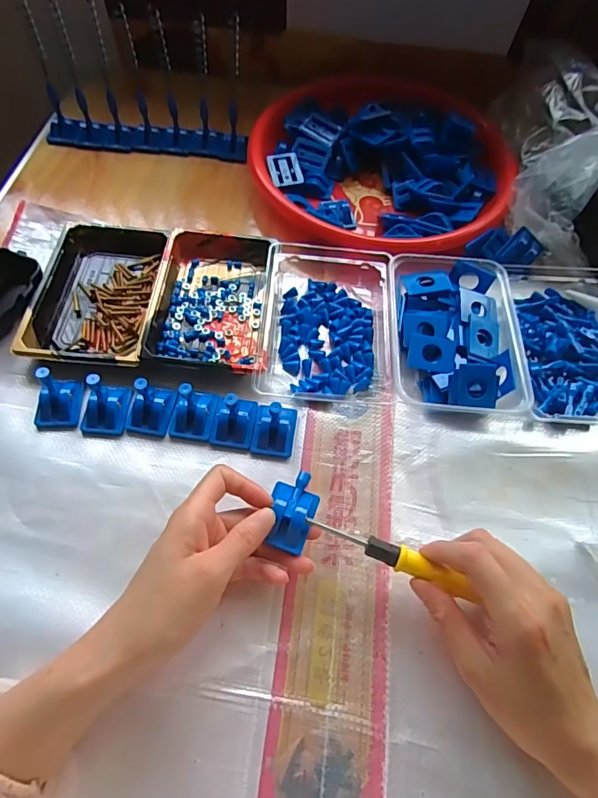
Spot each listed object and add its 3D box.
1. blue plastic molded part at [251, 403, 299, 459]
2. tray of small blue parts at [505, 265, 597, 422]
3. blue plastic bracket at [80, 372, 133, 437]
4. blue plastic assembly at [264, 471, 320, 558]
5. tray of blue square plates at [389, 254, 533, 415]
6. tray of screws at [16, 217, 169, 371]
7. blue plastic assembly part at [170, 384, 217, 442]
[{"bbox_3d":[-0.019,0.017,0.372,0.033,0.041,0.042,8,61,1],"label":"blue plastic molded part"},{"bbox_3d":[0.260,-0.064,0.434,0.105,0.035,0.182,4,61,-1],"label":"tray of small blue parts"},{"bbox_3d":[-0.158,0.004,0.368,0.036,0.042,0.037,3,61,-1],"label":"blue plastic bracket"},{"bbox_3d":[-0.003,0.076,0.322,0.032,0.014,0.053,12,61,4],"label":"blue plastic assembly"},{"bbox_3d":[0.138,-0.061,0.423,0.109,0.036,0.153,4,60,-1],"label":"tray of blue square plates"},{"bbox_3d":[-0.188,-0.101,0.439,0.107,0.022,0.162,4,61,-1],"label":"tray of screws"},{"bbox_3d":[-0.086,0.006,0.375,0.034,0.045,0.041,13,61,4],"label":"blue plastic assembly part"}]

